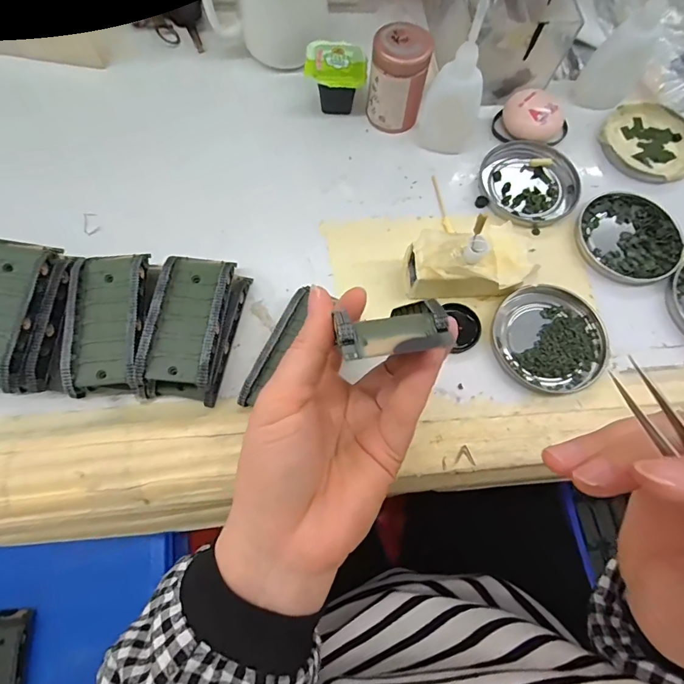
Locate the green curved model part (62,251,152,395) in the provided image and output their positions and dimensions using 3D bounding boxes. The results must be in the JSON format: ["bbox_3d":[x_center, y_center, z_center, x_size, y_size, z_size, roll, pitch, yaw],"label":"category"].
[{"bbox_3d":[-0.151,-0.013,0.285,0.048,0.034,0.094,-7,71,-4],"label":"green curved model part"}]

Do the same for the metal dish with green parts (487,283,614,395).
[{"bbox_3d":[0.148,-0.003,0.300,0.076,0.016,0.076,1,70,-2],"label":"metal dish with green parts"}]

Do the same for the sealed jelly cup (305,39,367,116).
[{"bbox_3d":[-0.005,-0.219,0.360,0.048,0.039,0.044,0,70,-2],"label":"sealed jelly cup"}]

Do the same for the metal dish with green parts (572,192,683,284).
[{"bbox_3d":[0.224,-0.082,0.333,0.074,0.010,0.078,-40,76,-14],"label":"metal dish with green parts"}]

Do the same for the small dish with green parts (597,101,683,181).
[{"bbox_3d":[0.265,-0.172,0.367,0.075,0.012,0.078,1,70,-2],"label":"small dish with green parts"}]

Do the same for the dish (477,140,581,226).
[{"bbox_3d":[0.153,-0.131,0.350,0.078,0.010,0.076,5,70,0],"label":"dish"}]

